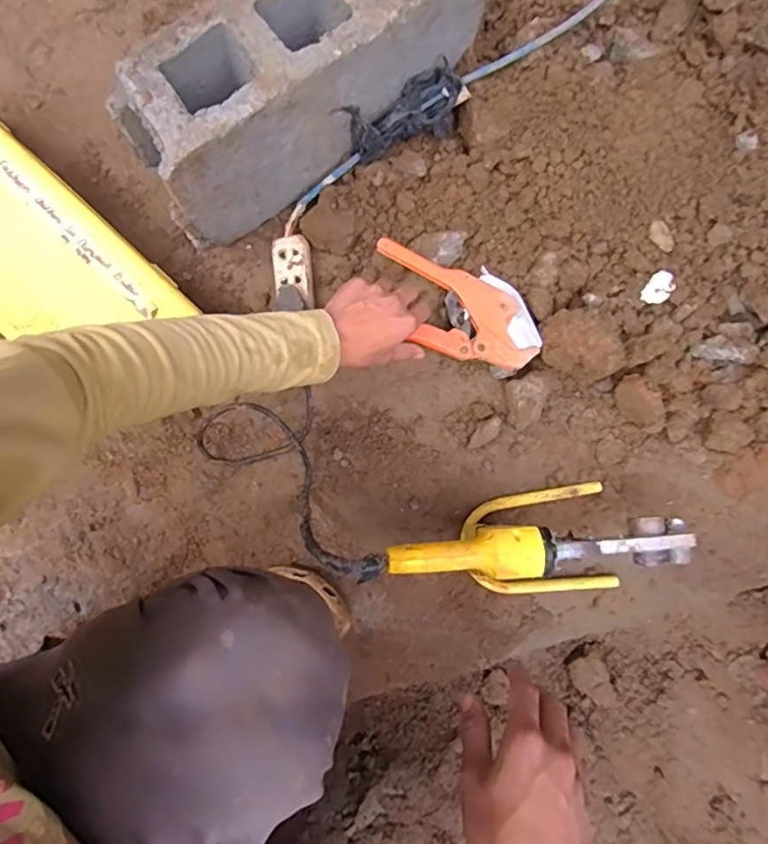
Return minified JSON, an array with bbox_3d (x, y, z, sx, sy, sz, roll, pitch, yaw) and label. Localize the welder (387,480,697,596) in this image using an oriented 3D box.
[{"bbox_3d":[0.158,0.135,0.596,0.296,0.131,0.118,-10,78,-2],"label":"welder"}]

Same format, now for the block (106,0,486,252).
[{"bbox_3d":[-0.081,-0.366,0.597,0.383,0.175,0.110,-37,80,-7],"label":"block"}]

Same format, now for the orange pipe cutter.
[{"bbox_3d":[0.083,-0.130,0.638,0.205,0.028,0.104,18,79,4],"label":"orange pipe cutter"}]

